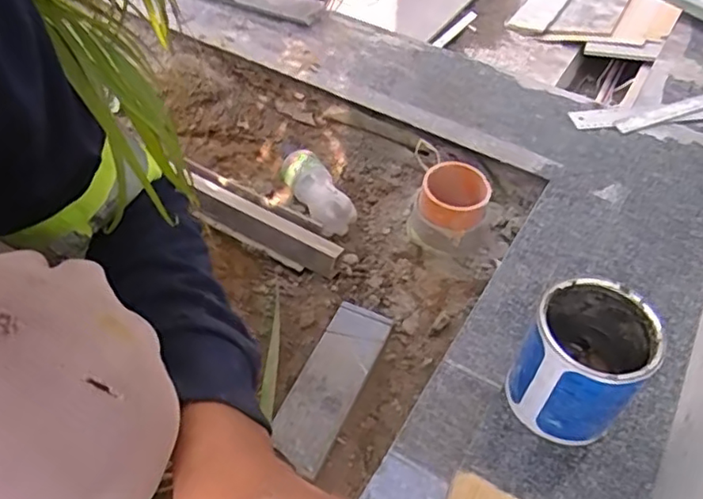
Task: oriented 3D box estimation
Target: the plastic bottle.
[{"bbox_3d":[-0.053,-0.087,0.858,0.064,0.054,0.158,-18,52,-18],"label":"plastic bottle"}]

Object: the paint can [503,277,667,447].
[{"bbox_3d":[0.198,0.103,0.535,0.093,0.131,0.099,2,48,-2],"label":"paint can"}]

